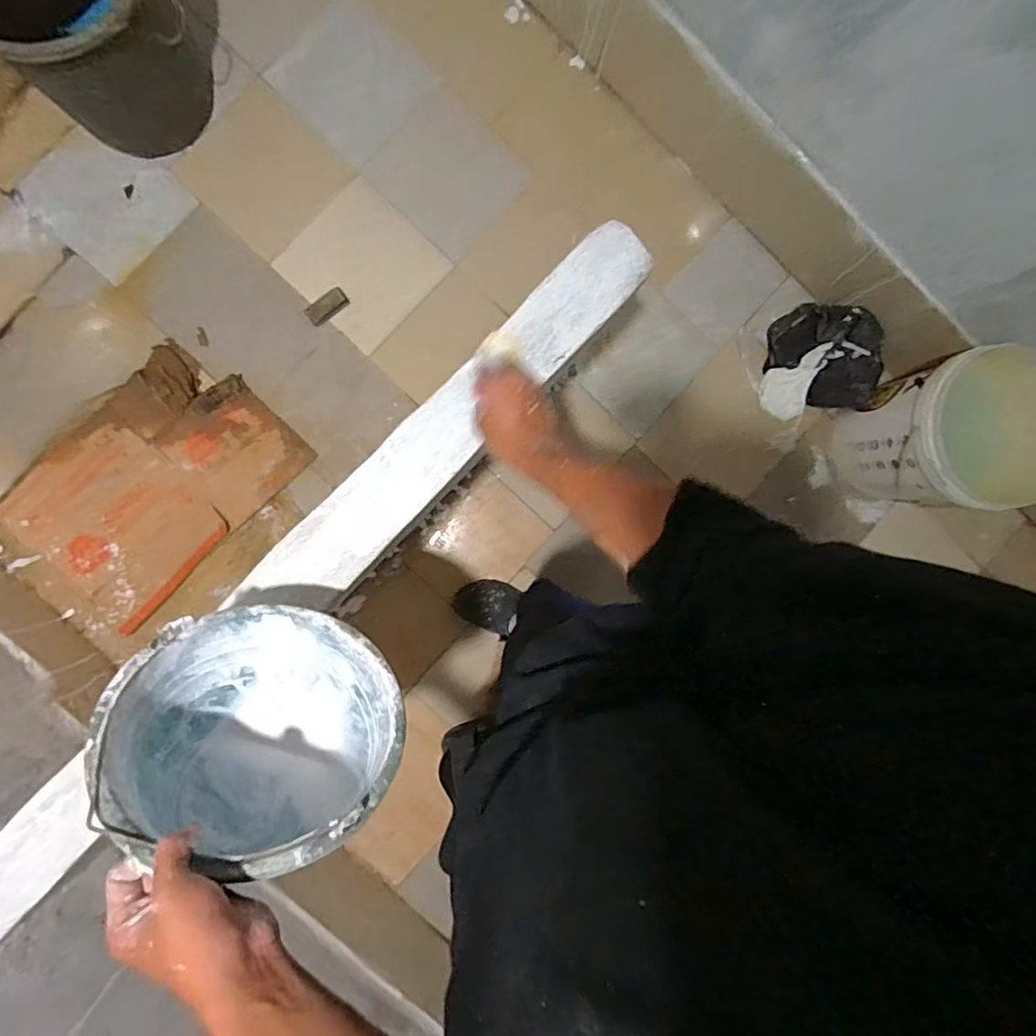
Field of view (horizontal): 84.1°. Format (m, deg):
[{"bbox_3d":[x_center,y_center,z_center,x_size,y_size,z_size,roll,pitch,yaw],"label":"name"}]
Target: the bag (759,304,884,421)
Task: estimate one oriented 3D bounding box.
[{"bbox_3d":[0.730,-0.372,1.372,0.255,0.135,0.233,1,80,1],"label":"bag"}]

